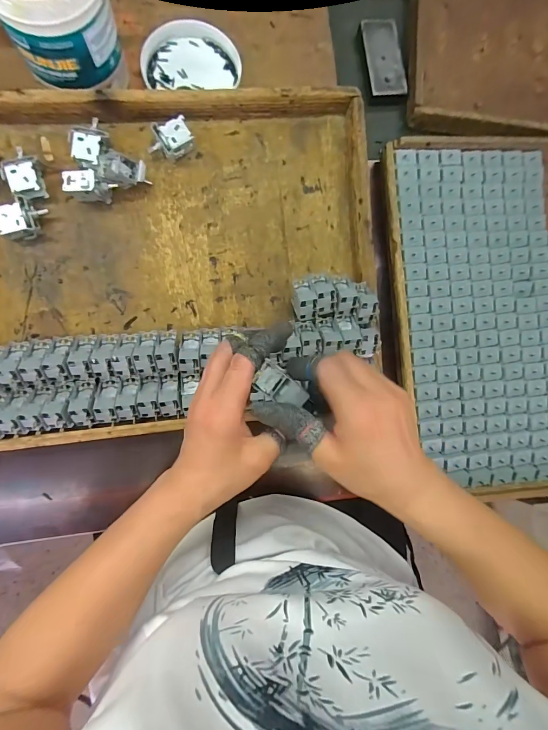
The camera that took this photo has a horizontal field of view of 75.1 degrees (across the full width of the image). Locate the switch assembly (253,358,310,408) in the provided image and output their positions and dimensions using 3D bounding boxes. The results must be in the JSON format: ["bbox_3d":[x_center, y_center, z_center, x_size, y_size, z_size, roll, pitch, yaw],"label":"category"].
[{"bbox_3d":[0.006,0.017,0.293,0.045,0.019,0.025,38,83,-2],"label":"switch assembly"}]

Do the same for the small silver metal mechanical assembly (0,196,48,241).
[{"bbox_3d":[-0.292,-0.170,0.413,0.051,0.025,0.037,-23,88,-8],"label":"small silver metal mechanical assembly"}]

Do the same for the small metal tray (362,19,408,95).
[{"bbox_3d":[0.162,-0.459,0.533,0.055,0.018,0.112,-8,86,-7],"label":"small metal tray"}]

